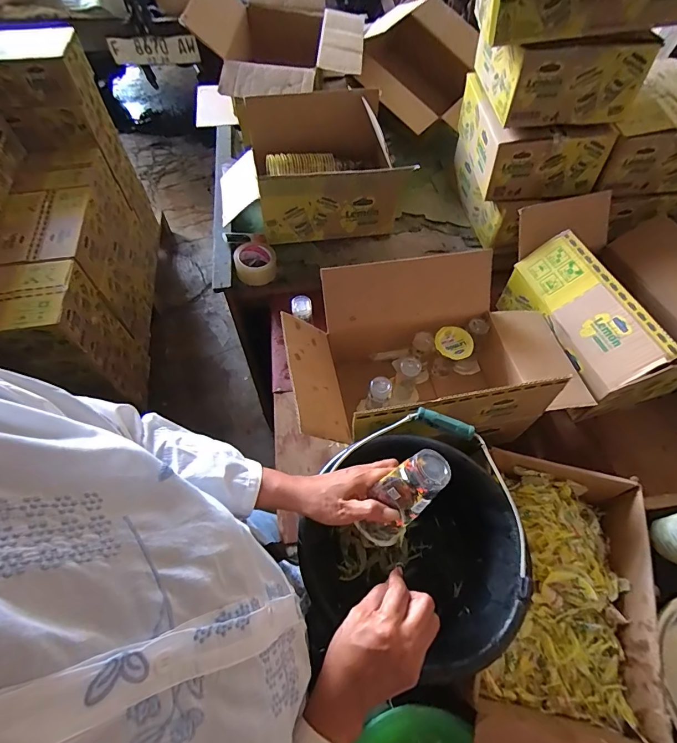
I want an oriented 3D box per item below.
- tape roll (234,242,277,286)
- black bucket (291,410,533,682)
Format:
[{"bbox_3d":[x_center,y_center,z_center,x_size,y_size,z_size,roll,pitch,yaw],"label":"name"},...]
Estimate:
[{"bbox_3d":[-0.203,-0.265,0.959,0.099,0.059,0.084,-10,60,-6],"label":"tape roll"},{"bbox_3d":[0.105,0.232,0.551,0.269,0.226,0.258,0,60,0],"label":"black bucket"}]

